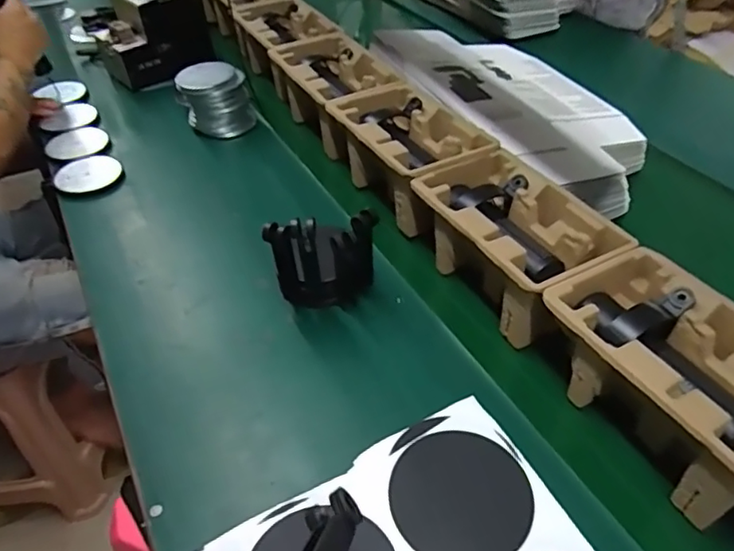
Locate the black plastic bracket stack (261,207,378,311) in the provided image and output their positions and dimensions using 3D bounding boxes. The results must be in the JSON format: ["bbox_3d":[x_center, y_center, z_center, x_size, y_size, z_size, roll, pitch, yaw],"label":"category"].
[{"bbox_3d":[-0.043,-0.009,0.632,0.115,0.152,0.043,-13,45,-9],"label":"black plastic bracket stack"}]

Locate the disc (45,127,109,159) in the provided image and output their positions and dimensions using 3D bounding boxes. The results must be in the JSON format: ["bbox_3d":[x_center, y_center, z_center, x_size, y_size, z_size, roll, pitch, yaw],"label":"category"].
[{"bbox_3d":[-0.491,-0.223,0.967,0.096,0.014,0.096,-2,44,2],"label":"disc"}]

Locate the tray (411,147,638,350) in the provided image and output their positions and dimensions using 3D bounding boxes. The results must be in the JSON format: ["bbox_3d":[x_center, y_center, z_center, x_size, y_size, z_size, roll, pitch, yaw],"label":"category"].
[{"bbox_3d":[0.169,-0.039,0.668,0.143,0.102,0.221,-24,47,-19],"label":"tray"}]

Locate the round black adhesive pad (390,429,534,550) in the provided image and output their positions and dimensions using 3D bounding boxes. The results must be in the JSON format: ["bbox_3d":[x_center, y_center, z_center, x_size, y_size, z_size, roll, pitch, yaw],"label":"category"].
[{"bbox_3d":[0.064,0.150,0.391,0.091,0.004,0.095,-2,44,2],"label":"round black adhesive pad"}]

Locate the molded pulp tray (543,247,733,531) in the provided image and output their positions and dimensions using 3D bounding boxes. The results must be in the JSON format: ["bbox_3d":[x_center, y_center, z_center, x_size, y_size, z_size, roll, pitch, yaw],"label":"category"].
[{"bbox_3d":[0.283,0.091,0.521,0.139,0.100,0.221,-25,48,-20],"label":"molded pulp tray"}]

